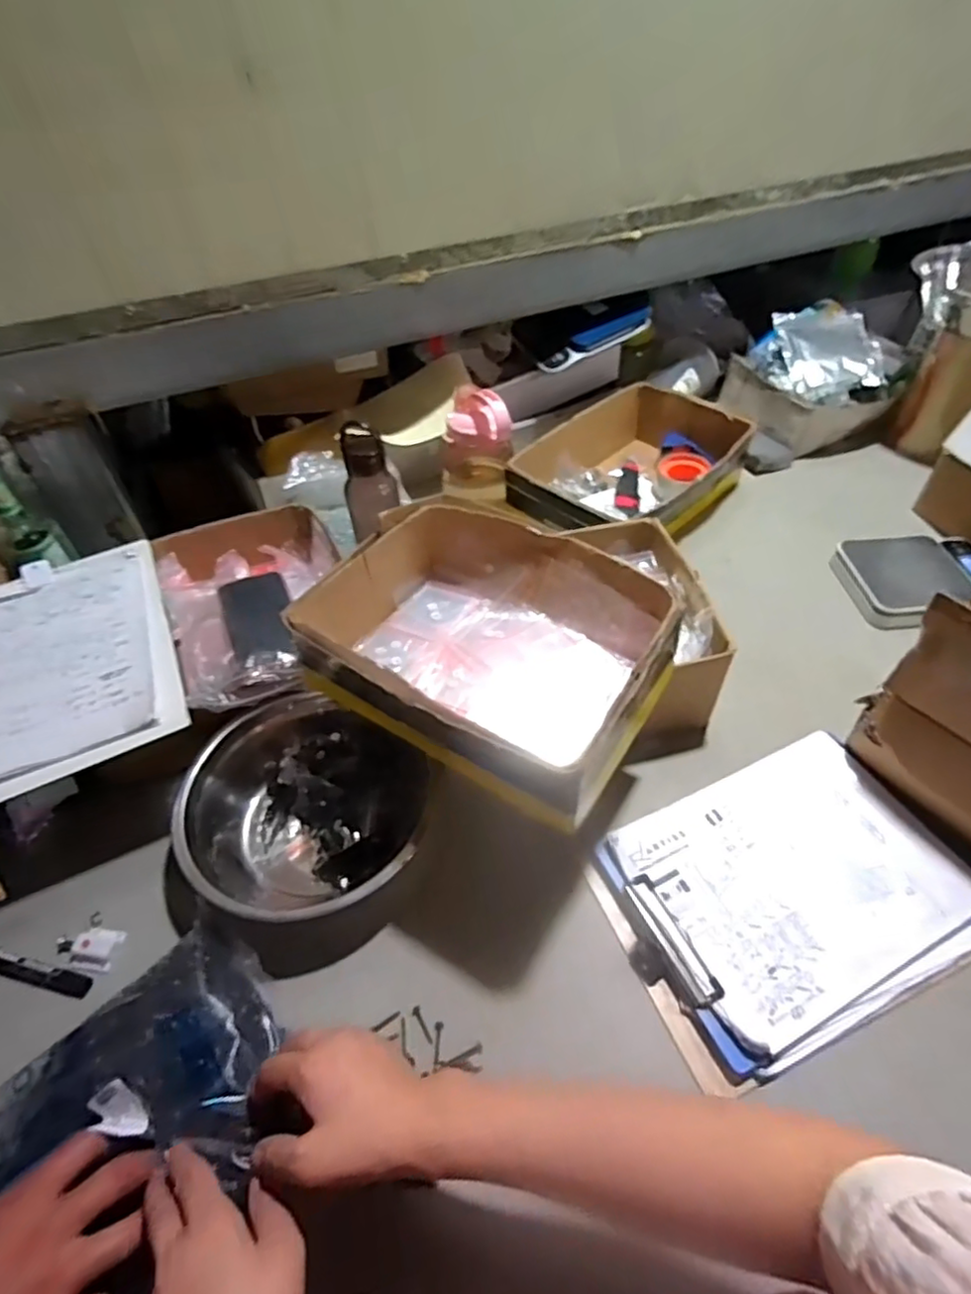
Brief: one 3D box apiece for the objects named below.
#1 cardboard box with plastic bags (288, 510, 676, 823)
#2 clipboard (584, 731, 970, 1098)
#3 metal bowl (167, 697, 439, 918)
[{"bbox_3d":[0.009,-0.003,0.602,0.299,0.099,0.246,28,55,26],"label":"cardboard box with plastic bags"},{"bbox_3d":[0.279,0.221,0.598,0.321,0.021,0.225,-20,50,-14],"label":"clipboard"},{"bbox_3d":[-0.176,0.152,0.631,0.225,0.097,0.208,-2,48,2],"label":"metal bowl"}]

